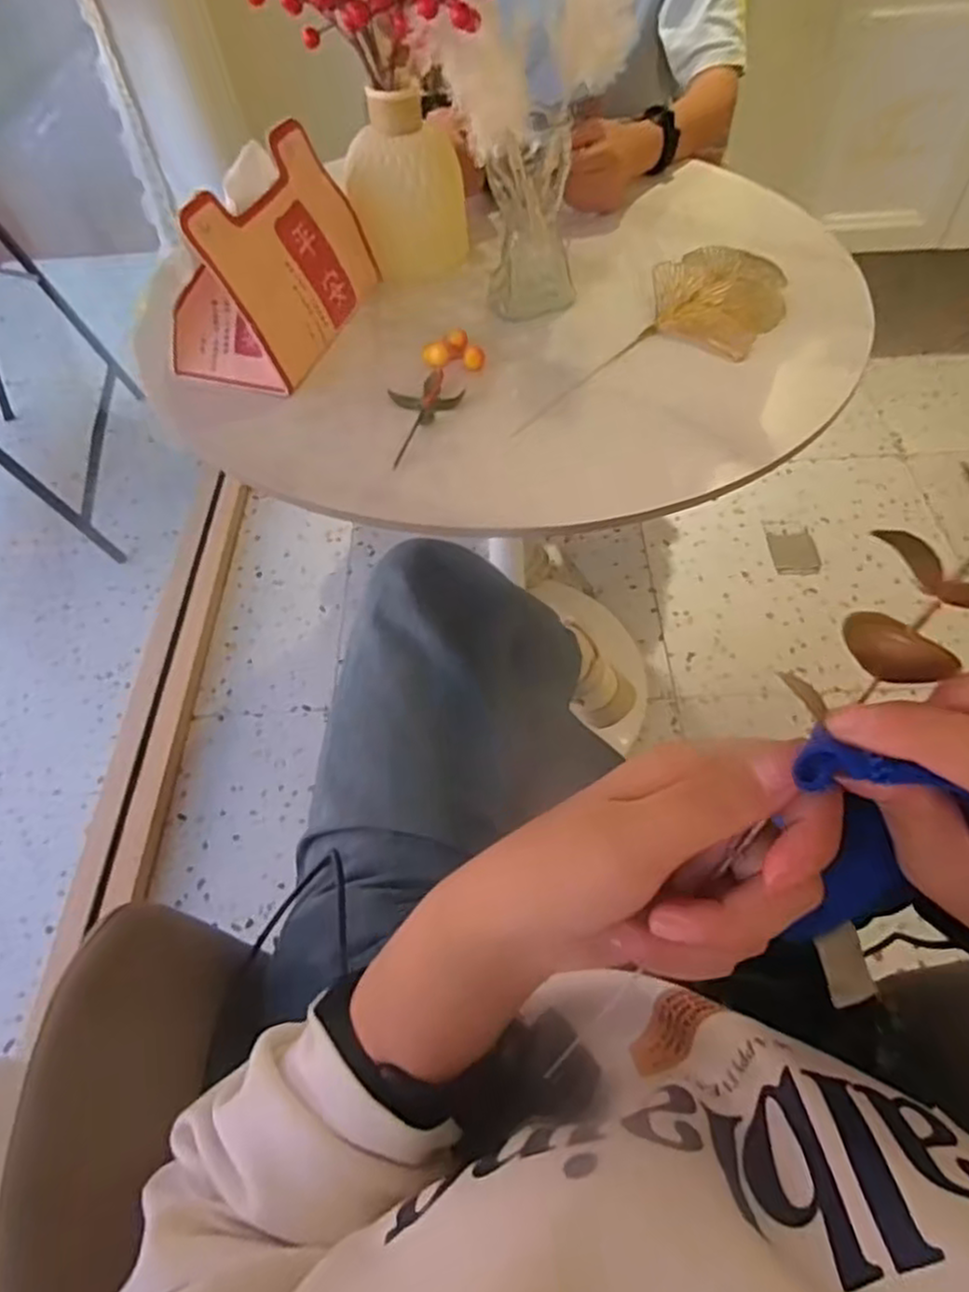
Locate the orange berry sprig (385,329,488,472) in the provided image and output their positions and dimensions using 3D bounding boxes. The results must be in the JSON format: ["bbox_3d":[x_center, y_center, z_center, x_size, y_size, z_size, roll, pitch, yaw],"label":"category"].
[{"bbox_3d":[-0.048,-0.213,0.597,0.054,0.033,0.150,24,58,20],"label":"orange berry sprig"}]

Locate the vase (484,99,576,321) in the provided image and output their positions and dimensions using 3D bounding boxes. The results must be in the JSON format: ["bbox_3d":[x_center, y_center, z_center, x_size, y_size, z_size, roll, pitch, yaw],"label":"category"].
[{"bbox_3d":[0.040,-0.371,0.636,0.071,0.146,0.073,-5,53,-1],"label":"vase"}]

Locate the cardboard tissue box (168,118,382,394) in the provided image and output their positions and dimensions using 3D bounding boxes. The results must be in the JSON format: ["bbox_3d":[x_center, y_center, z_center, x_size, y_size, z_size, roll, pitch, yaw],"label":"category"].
[{"bbox_3d":[-0.185,-0.338,0.632,0.103,0.127,0.206,13,55,12],"label":"cardboard tissue box"}]

